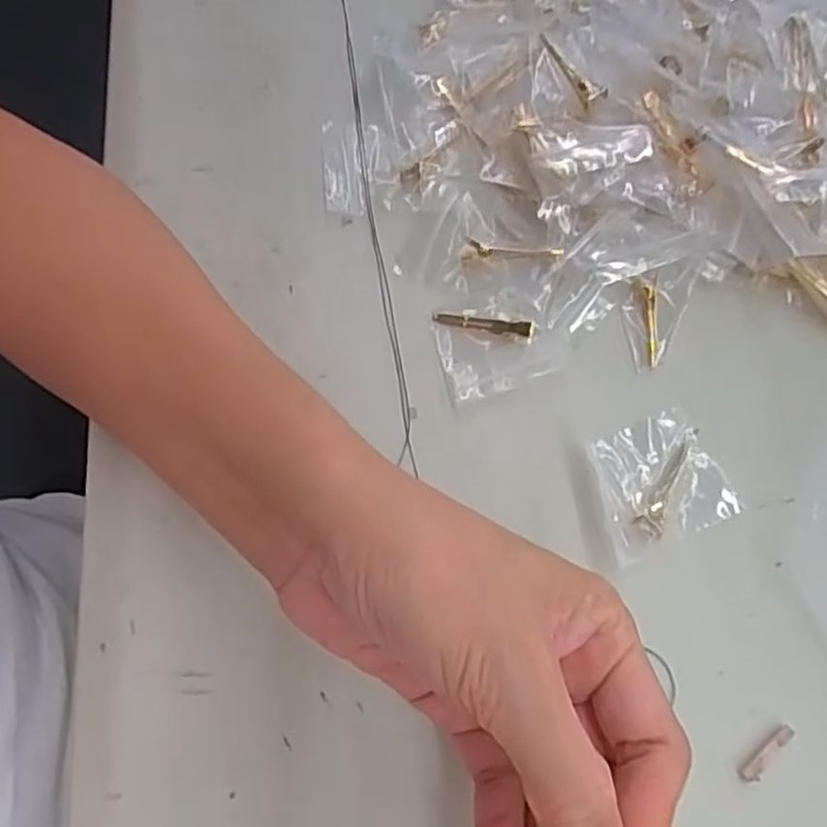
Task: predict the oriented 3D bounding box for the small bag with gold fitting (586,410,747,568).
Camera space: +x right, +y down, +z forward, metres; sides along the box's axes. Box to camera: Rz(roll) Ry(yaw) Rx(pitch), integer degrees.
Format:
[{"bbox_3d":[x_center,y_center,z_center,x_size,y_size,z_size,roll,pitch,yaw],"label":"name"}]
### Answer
[{"bbox_3d":[0.097,0.027,0.287,0.052,0.005,0.048,-21,71,-8],"label":"small bag with gold fitting"}]

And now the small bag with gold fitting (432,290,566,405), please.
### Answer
[{"bbox_3d":[0.038,-0.032,0.304,0.052,0.009,0.046,-13,71,-5],"label":"small bag with gold fitting"}]

